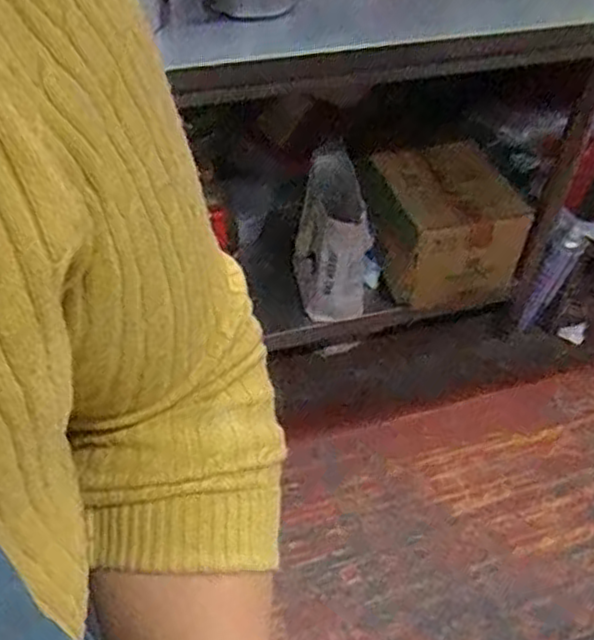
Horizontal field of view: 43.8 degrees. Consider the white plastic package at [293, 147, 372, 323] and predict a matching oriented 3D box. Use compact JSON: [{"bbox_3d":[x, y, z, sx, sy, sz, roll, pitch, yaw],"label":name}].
[{"bbox_3d":[0.064,-0.134,1.349,0.138,0.339,0.093,-2,24,-6],"label":"white plastic package"}]

